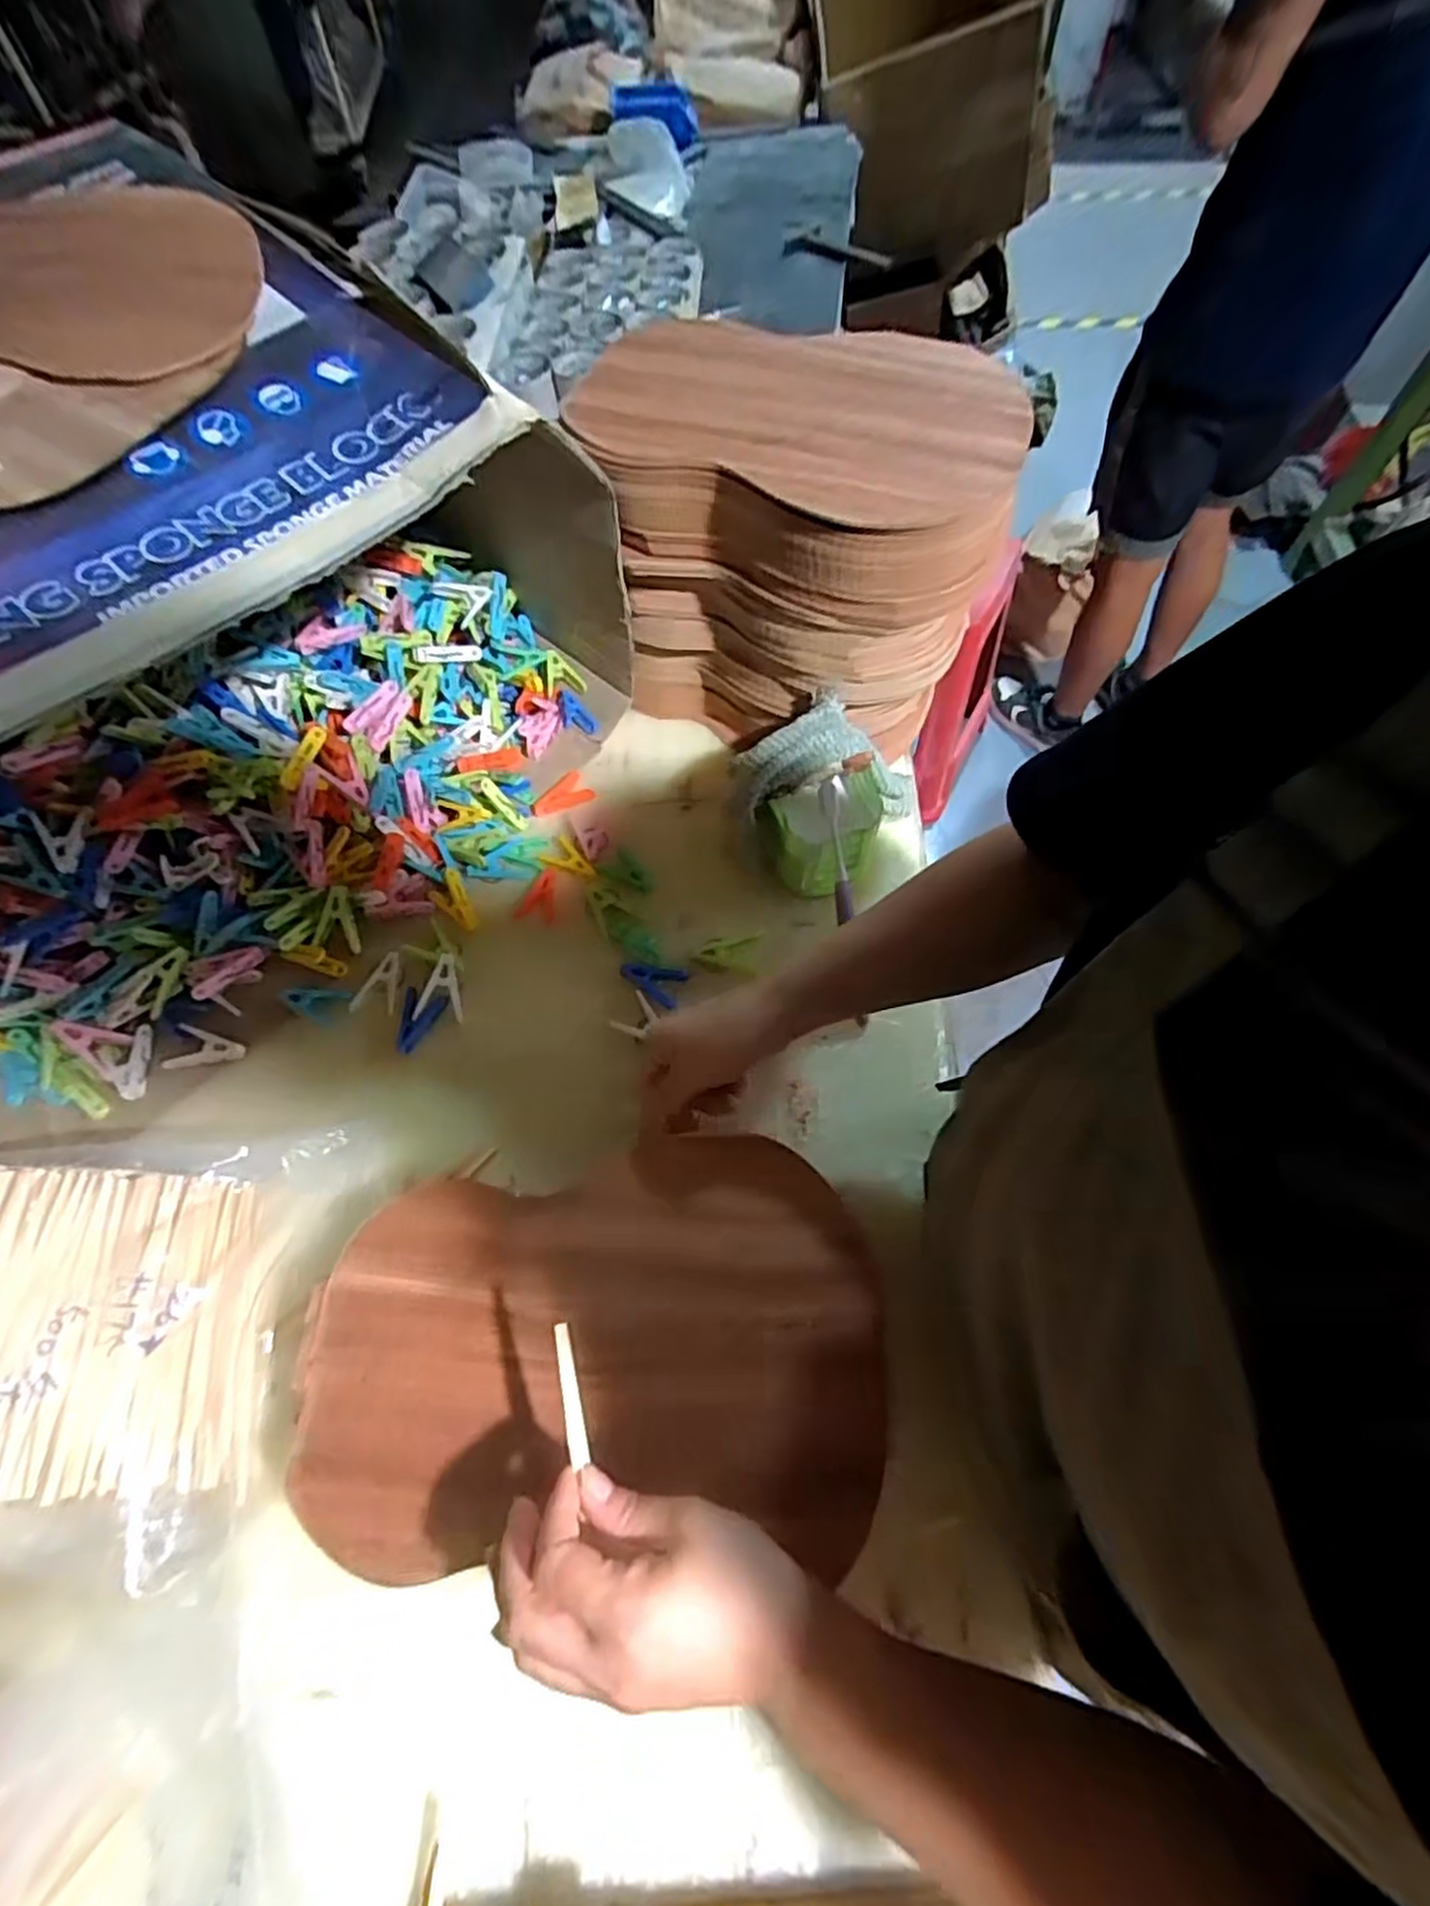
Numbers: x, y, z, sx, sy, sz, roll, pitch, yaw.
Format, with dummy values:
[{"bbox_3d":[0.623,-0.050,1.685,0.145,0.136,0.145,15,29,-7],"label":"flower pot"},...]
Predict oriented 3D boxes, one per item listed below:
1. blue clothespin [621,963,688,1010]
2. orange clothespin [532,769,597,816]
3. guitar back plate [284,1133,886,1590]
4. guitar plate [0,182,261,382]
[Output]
[{"bbox_3d":[-0.050,0.021,0.588,0.050,0.006,0.031,21,65,12],"label":"blue clothespin"},{"bbox_3d":[-0.139,-0.141,0.668,0.054,0.006,0.034,-35,67,-16],"label":"orange clothespin"},{"bbox_3d":[-0.068,0.219,0.427,0.316,0.008,0.211,0,67,0],"label":"guitar back plate"},{"bbox_3d":[-0.409,-0.422,0.454,0.235,0.012,0.189,5,66,-4],"label":"guitar plate"}]

